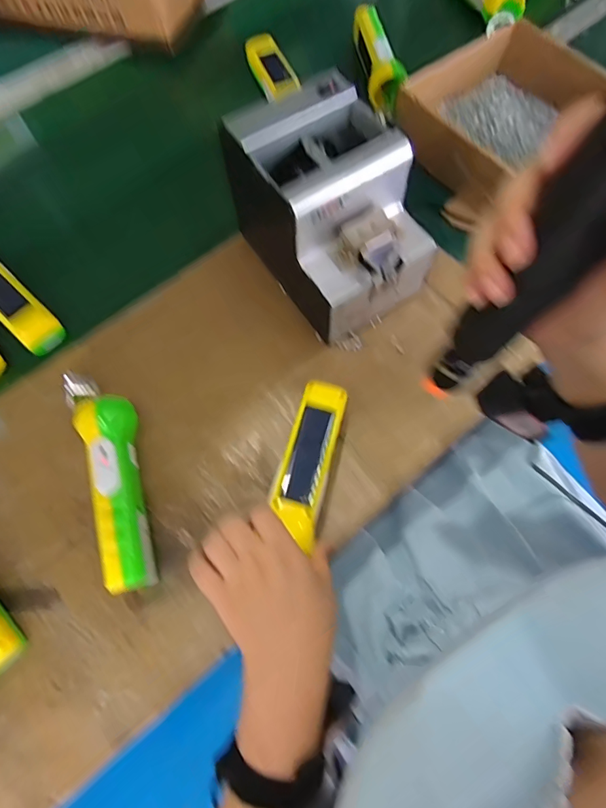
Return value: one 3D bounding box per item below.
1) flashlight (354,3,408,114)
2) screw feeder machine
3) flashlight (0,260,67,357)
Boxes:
[{"bbox_3d":[0.103,-0.481,0.618,0.053,0.053,0.176,-9,69,-3],"label":"flashlight"},{"bbox_3d":[0.028,-0.185,0.447,0.123,0.143,0.182,-32,72,-11],"label":"screw feeder machine"},{"bbox_3d":[-0.342,-0.135,0.491,0.049,0.035,0.196,-42,74,-14],"label":"flashlight"}]

